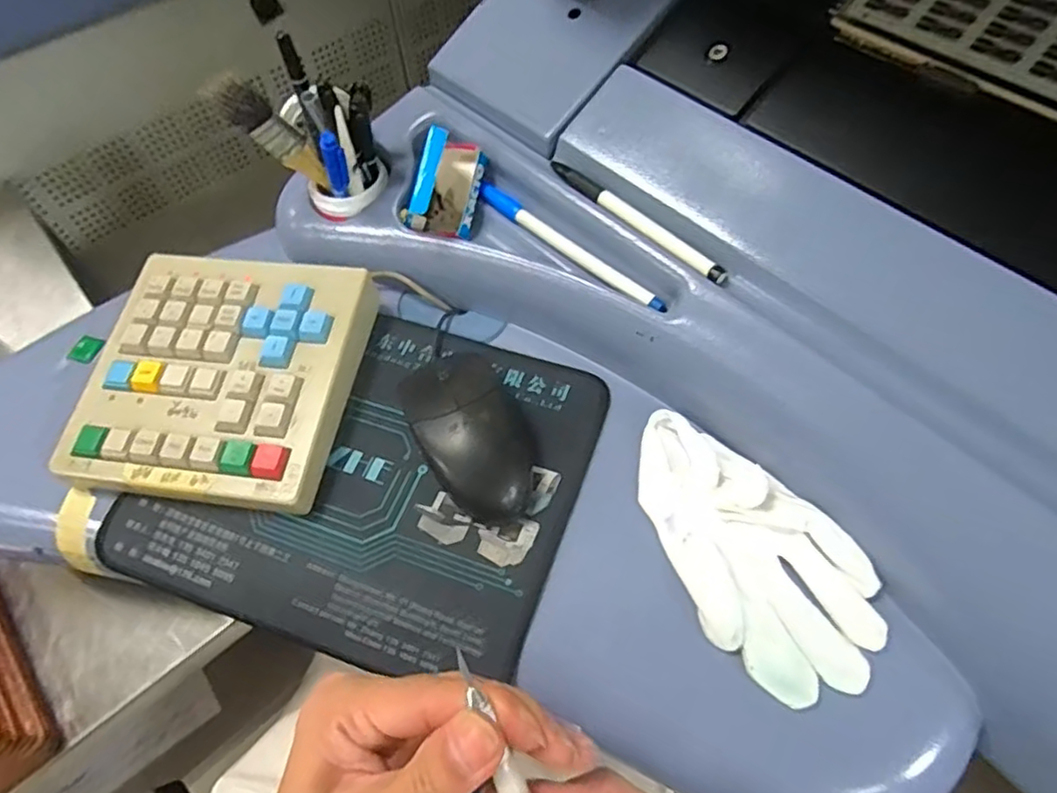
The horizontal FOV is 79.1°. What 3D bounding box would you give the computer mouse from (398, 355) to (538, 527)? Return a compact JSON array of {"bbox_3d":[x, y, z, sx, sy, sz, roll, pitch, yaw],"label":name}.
[{"bbox_3d":[-0.034,0.018,0.370,0.060,0.036,0.110,-26,61,-13],"label":"computer mouse"}]

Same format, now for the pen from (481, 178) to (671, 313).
[{"bbox_3d":[0.024,-0.092,0.391,0.146,0.007,0.009,39,68,23],"label":"pen"}]

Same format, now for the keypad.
[{"bbox_3d":[-0.189,-0.013,0.395,0.156,0.039,0.154,6,59,6],"label":"keypad"}]

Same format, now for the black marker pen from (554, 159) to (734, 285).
[{"bbox_3d":[0.061,-0.104,0.378,0.011,0.012,0.134,-39,65,-19],"label":"black marker pen"}]

